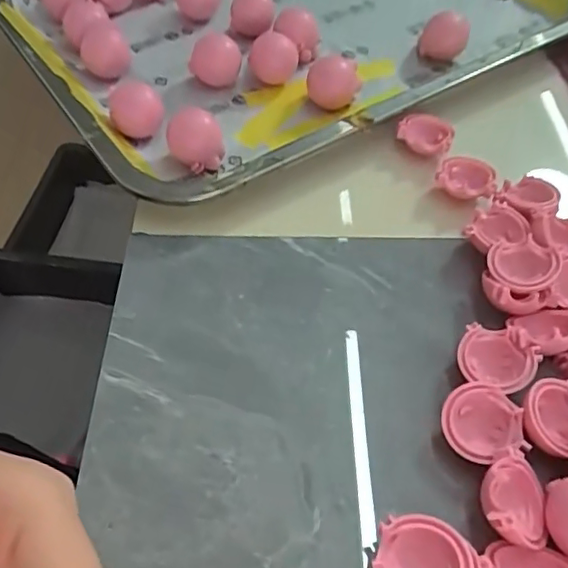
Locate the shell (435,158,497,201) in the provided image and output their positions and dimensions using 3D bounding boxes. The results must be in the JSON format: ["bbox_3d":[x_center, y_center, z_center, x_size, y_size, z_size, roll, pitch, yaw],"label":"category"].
[{"bbox_3d":[0.096,-0.055,0.299,0.030,0.011,0.020,25,56,16],"label":"shell"}]

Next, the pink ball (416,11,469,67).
[{"bbox_3d":[0.106,-0.162,0.380,0.032,0.024,0.030,1,53,-1],"label":"pink ball"}]

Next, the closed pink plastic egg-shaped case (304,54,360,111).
[{"bbox_3d":[0.030,-0.126,0.353,0.032,0.031,0.036,5,53,2],"label":"closed pink plastic egg-shaped case"}]

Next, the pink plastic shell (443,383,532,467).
[{"bbox_3d":[0.075,0.052,0.213,0.030,0.010,0.027,7,48,9],"label":"pink plastic shell"}]

